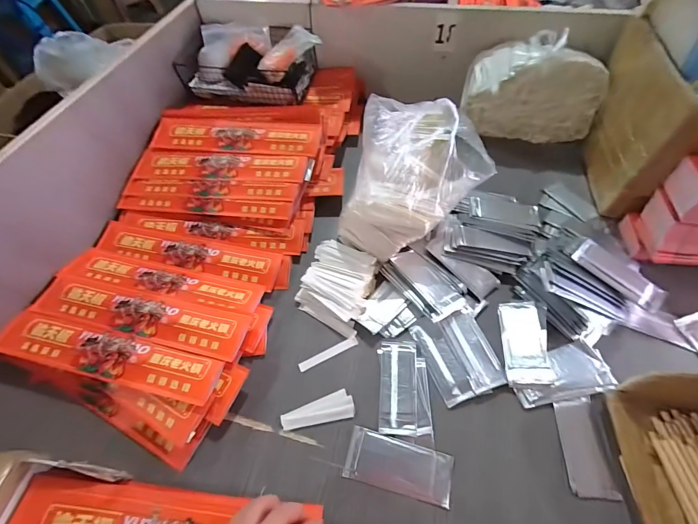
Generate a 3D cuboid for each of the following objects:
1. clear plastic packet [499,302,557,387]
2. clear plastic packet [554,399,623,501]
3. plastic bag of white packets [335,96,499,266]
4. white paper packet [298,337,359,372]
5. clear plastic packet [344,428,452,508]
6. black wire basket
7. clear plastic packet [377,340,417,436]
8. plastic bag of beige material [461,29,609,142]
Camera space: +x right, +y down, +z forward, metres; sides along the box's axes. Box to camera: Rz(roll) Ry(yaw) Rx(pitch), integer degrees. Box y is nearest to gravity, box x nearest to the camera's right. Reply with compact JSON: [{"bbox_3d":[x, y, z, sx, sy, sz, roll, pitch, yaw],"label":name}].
[{"bbox_3d":[0.250,0.113,0.470,0.061,0.010,0.125,0,50,21],"label":"clear plastic packet"},{"bbox_3d":[0.289,0.227,0.409,0.050,0.007,0.105,2,58,4],"label":"clear plastic packet"},{"bbox_3d":[0.095,-0.108,0.501,0.186,0.178,0.165,21,61,16],"label":"plastic bag of white packets"},{"bbox_3d":[-0.029,0.133,0.482,0.091,0.004,0.013,-24,59,-12],"label":"white paper packet"},{"bbox_3d":[0.061,0.247,0.404,0.125,0.005,0.056,11,59,10],"label":"clear plastic packet"},{"bbox_3d":[-0.213,-0.440,0.728,0.294,0.098,0.147,9,58,9],"label":"black wire basket"},{"bbox_3d":[0.067,0.167,0.451,0.050,0.004,0.119,1,58,4],"label":"clear plastic packet"},{"bbox_3d":[0.366,-0.344,0.671,0.253,0.162,0.097,14,59,12],"label":"plastic bag of beige material"}]

